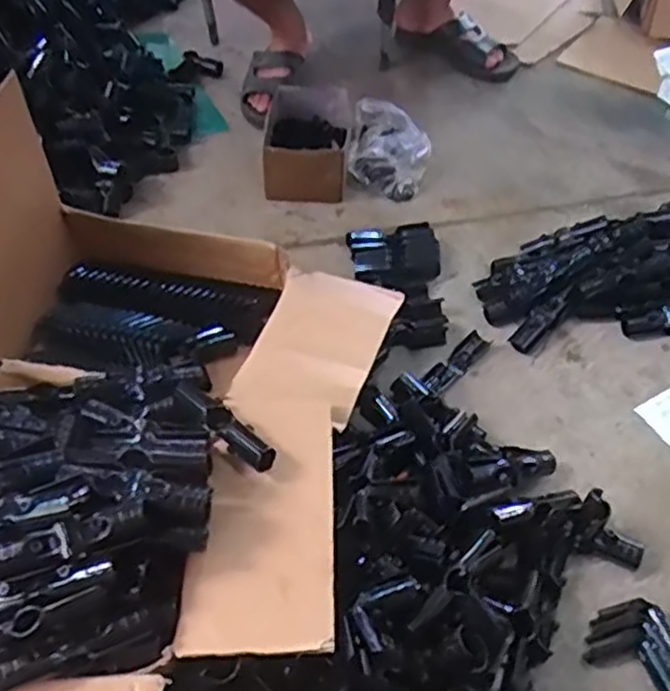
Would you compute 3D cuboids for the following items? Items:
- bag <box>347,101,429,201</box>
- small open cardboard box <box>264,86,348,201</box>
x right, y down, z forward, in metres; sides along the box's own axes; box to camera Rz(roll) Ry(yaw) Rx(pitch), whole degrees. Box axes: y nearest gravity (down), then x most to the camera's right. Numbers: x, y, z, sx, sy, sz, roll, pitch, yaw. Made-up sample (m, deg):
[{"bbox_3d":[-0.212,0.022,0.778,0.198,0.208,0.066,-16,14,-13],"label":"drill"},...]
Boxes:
[{"bbox_3d":[0.094,-0.348,1.285,0.136,0.068,0.223,4,50,3],"label":"bag"},{"bbox_3d":[-0.044,-0.346,1.271,0.143,0.094,0.227,2,50,1],"label":"small open cardboard box"}]

